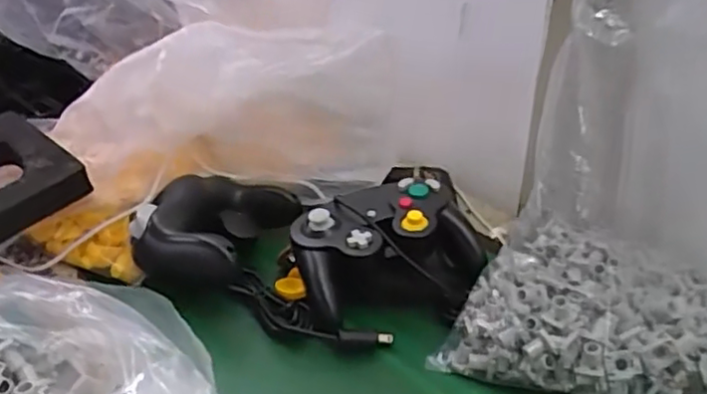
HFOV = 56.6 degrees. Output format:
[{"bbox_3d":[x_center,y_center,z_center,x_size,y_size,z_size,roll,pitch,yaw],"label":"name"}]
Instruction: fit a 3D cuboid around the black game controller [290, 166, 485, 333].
[{"bbox_3d":[0.025,0.042,0.508,0.144,0.078,0.111,-5,28,-13],"label":"black game controller"}]

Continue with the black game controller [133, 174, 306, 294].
[{"bbox_3d":[-0.110,0.020,0.543,0.091,0.057,0.133,10,29,17],"label":"black game controller"}]

